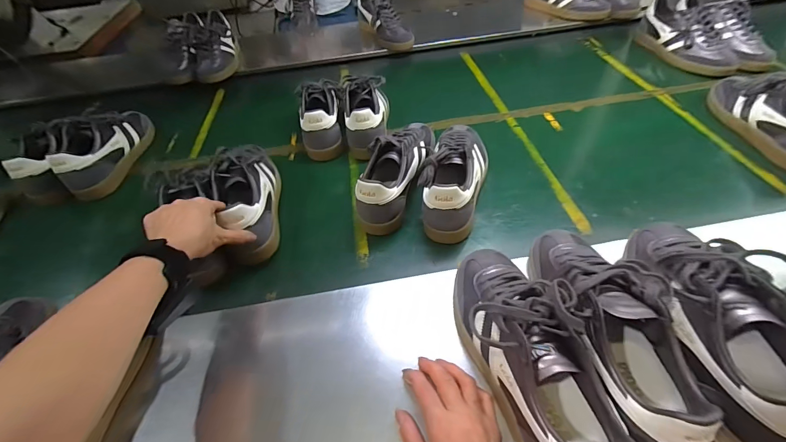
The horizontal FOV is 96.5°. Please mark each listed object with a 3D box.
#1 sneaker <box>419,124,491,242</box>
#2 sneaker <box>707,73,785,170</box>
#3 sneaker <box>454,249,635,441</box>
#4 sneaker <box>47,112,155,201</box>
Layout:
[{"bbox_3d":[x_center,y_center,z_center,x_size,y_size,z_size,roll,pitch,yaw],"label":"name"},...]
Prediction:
[{"bbox_3d":[0.111,-0.094,0.590,0.084,0.098,0.258,12,50,16],"label":"sneaker"},{"bbox_3d":[0.713,-0.207,0.647,0.106,0.101,0.256,-6,47,0],"label":"sneaker"},{"bbox_3d":[0.130,0.122,0.351,0.086,0.092,0.249,-16,48,-9],"label":"sneaker"},{"bbox_3d":[-0.587,-0.151,0.701,0.087,0.099,0.251,-3,47,4],"label":"sneaker"}]

